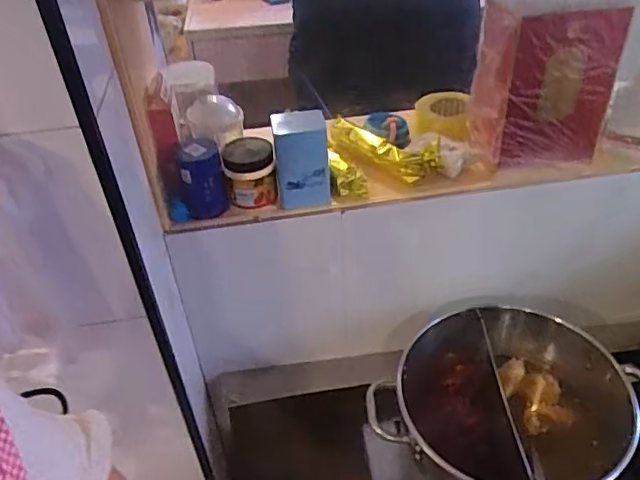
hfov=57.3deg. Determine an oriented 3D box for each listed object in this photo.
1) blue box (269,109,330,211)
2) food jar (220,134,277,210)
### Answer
[{"bbox_3d":[-0.028,-0.122,0.900,0.078,0.138,0.072,-6,39,0],"label":"blue box"},{"bbox_3d":[-0.107,-0.109,0.912,0.078,0.089,0.082,-5,39,1],"label":"food jar"}]

